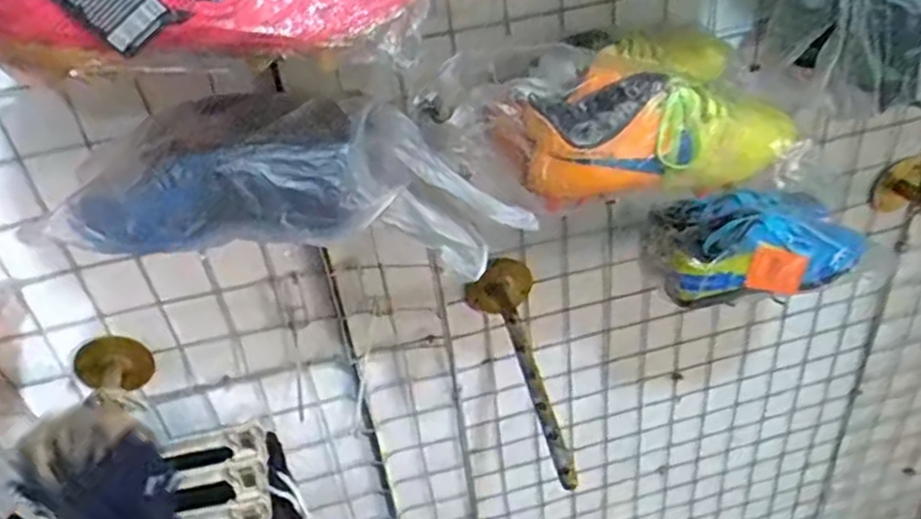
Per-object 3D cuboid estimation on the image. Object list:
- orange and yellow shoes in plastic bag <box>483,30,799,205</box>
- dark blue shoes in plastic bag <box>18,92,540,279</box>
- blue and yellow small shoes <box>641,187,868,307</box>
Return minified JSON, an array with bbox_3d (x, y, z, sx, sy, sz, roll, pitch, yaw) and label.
[{"bbox_3d":[0.131,-0.122,0.562,0.220,0.087,0.139,-8,37,0],"label":"orange and yellow shoes in plastic bag"},{"bbox_3d":[-0.117,-0.063,0.525,0.311,0.112,0.091,0,35,-14],"label":"dark blue shoes in plastic bag"},{"bbox_3d":[0.284,-0.020,0.700,0.192,0.079,0.089,-3,37,6],"label":"blue and yellow small shoes"}]

